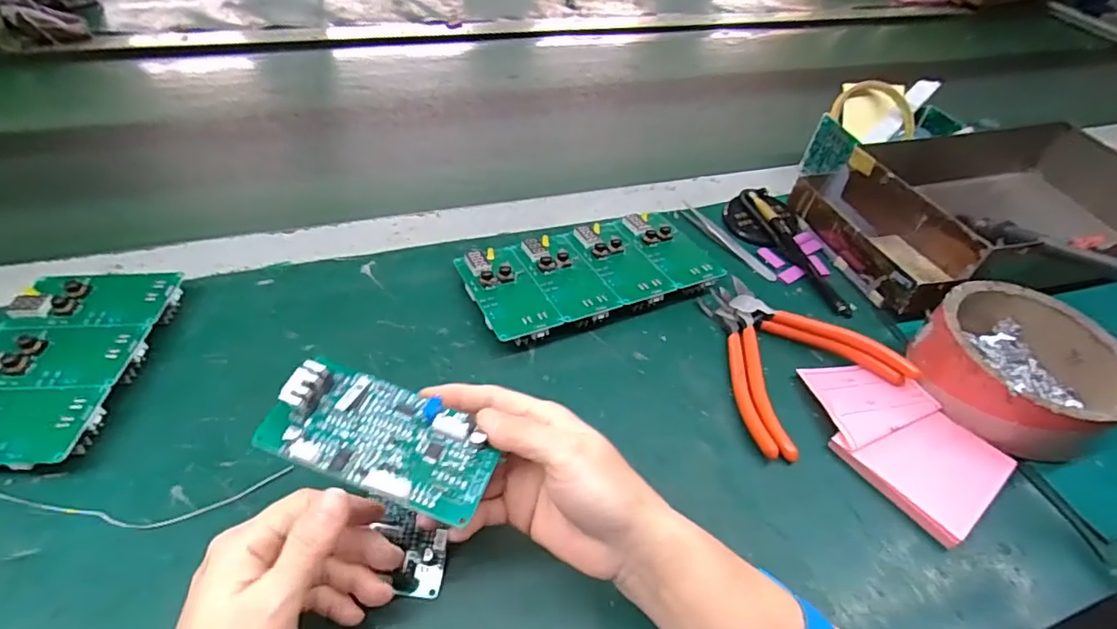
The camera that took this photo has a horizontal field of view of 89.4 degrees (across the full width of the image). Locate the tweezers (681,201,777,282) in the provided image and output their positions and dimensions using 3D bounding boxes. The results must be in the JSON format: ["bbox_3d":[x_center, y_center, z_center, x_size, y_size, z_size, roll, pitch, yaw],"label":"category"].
[{"bbox_3d":[0.151,-0.067,0.515,0.017,0.008,0.112,-25,54,-27],"label":"tweezers"}]

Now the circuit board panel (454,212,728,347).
[{"bbox_3d":[0.026,-0.035,0.461,0.198,0.023,0.101,-15,50,-20],"label":"circuit board panel"}]

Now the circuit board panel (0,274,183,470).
[{"bbox_3d":[-0.317,0.030,0.356,0.101,0.020,0.144,4,46,-4],"label":"circuit board panel"}]

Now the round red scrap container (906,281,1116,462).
[{"bbox_3d":[0.322,0.038,0.400,0.122,0.056,0.114,4,46,-4],"label":"round red scrap container"}]

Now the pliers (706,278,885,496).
[{"bbox_3d":[0.136,0.037,0.411,0.028,0.016,0.146,0,46,-7],"label":"pliers"}]

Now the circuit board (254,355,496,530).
[{"bbox_3d":[-0.080,0.055,0.260,0.103,0.020,0.050,22,47,3],"label":"circuit board"}]

